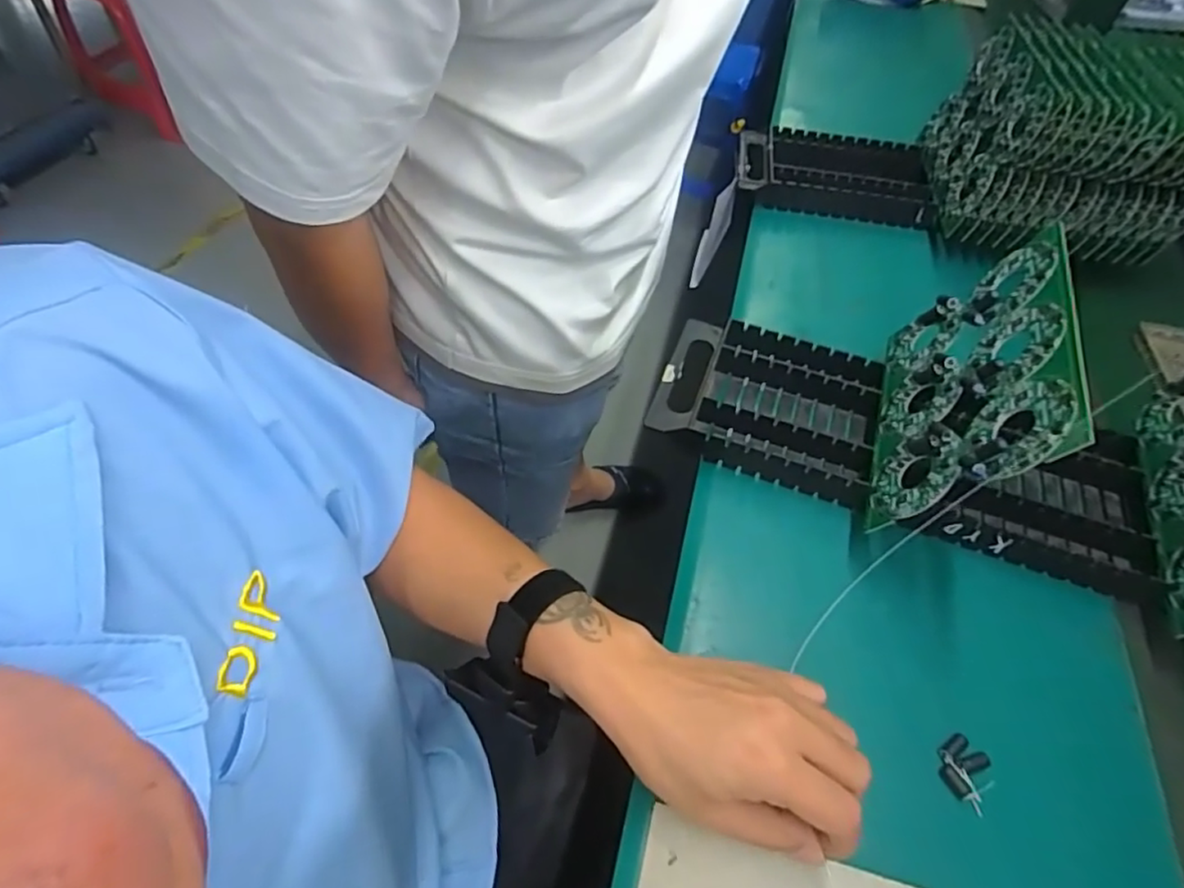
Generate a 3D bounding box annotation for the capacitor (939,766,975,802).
[{"bbox_3d":[0.213,0.198,0.368,0.008,0.007,0.019,-19,57,-19],"label":"capacitor"}]

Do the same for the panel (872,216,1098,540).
[{"bbox_3d":[0.257,-0.046,0.436,0.008,0.144,0.201,33,54,-11],"label":"panel"}]

